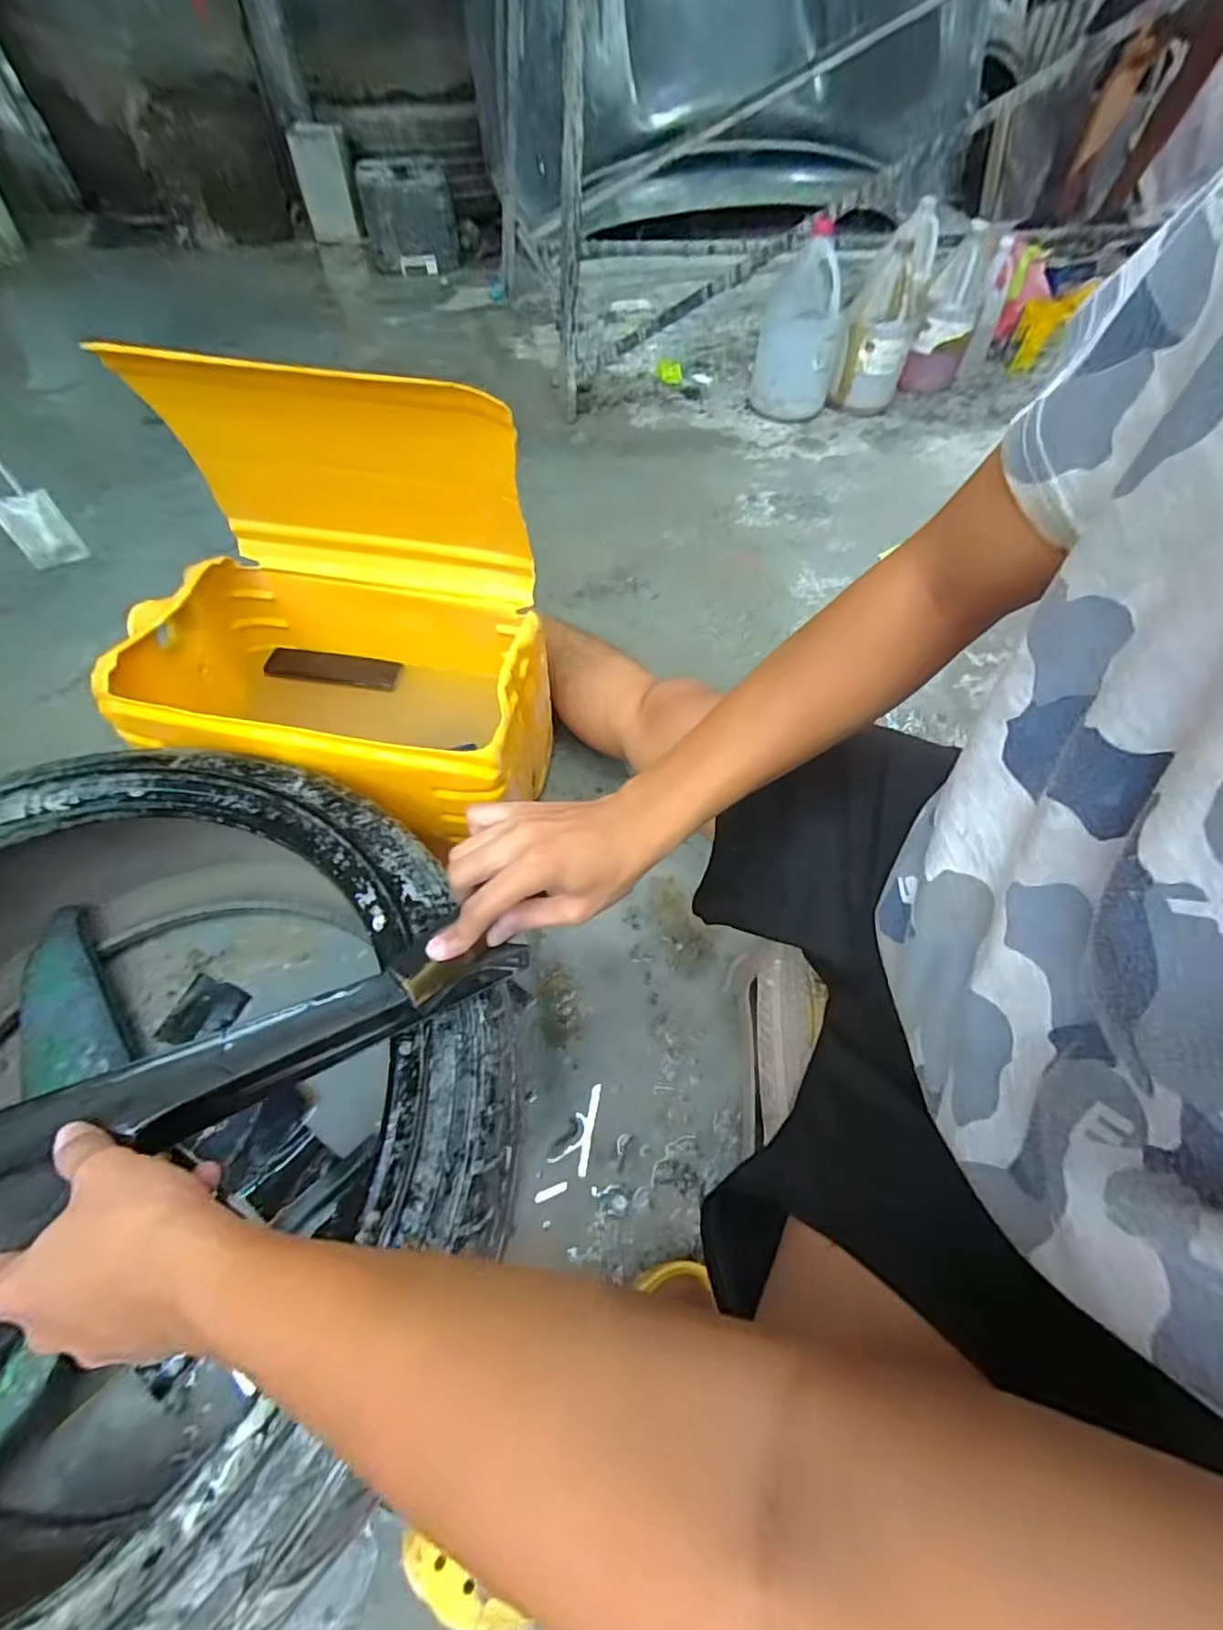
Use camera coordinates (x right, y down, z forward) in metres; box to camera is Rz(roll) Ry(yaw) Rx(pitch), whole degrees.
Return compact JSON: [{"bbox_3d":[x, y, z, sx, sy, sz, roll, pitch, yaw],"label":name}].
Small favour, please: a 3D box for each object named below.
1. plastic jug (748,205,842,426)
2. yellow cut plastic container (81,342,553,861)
[{"bbox_3d":[0.410,-1.028,1.301,0.170,0.290,0.171,14,58,6],"label":"plastic jug"},{"bbox_3d":[-0.269,-0.173,0.604,0.380,0.405,0.264,8,56,2],"label":"yellow cut plastic container"}]

